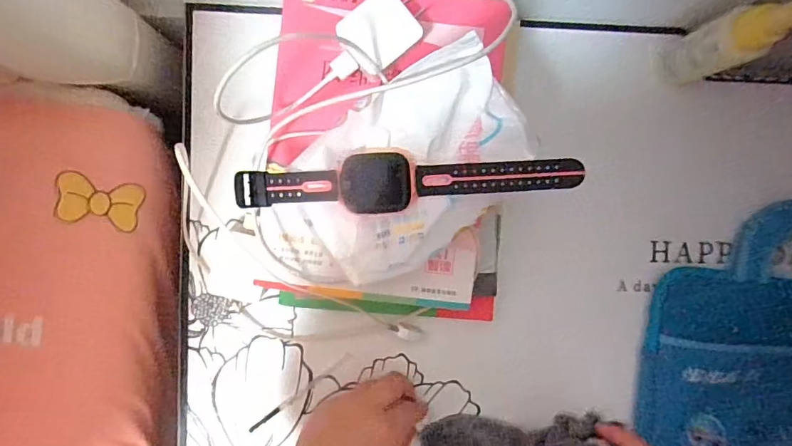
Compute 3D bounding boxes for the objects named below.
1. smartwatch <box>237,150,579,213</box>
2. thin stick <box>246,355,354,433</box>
[{"bbox_3d":[0.009,-0.029,0.314,0.222,0.014,0.039,-5,92,-3],"label":"smartwatch"},{"bbox_3d":[-0.086,0.154,0.432,0.111,0.005,0.006,-37,94,-2],"label":"thin stick"}]

